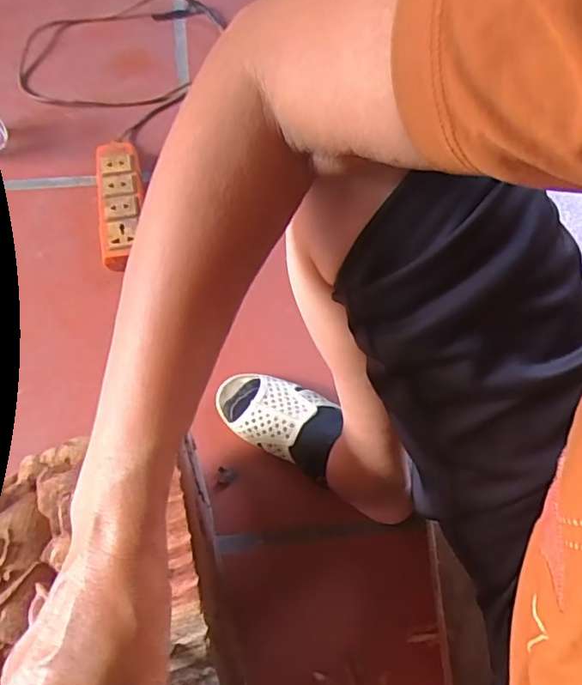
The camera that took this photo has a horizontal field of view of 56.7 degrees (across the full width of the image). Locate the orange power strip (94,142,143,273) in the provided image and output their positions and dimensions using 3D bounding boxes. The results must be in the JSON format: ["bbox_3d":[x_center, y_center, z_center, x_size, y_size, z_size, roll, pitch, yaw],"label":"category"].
[{"bbox_3d":[-0.233,-0.188,0.744,0.060,0.044,0.198,-9,64,-8],"label":"orange power strip"}]

